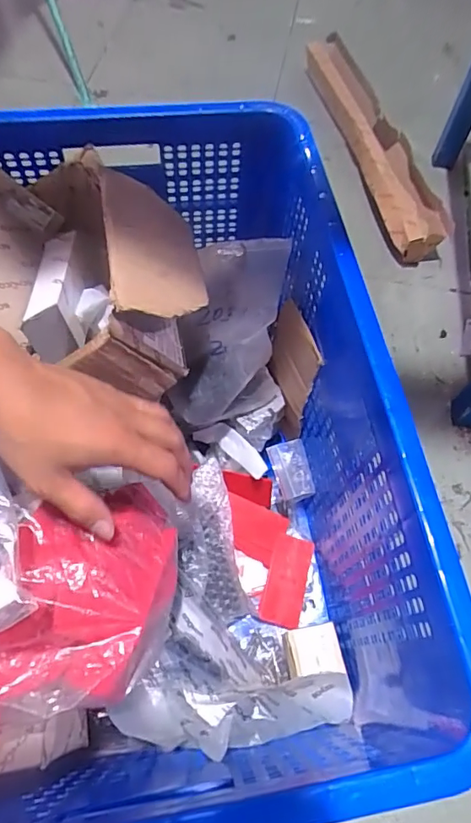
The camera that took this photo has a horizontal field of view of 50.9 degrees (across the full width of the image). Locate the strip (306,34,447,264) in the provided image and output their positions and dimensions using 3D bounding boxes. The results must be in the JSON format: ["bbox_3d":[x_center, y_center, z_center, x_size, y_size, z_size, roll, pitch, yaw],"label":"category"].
[{"bbox_3d":[0.242,-0.521,0.934,0.098,0.100,0.574,-14,64,-10],"label":"strip"}]

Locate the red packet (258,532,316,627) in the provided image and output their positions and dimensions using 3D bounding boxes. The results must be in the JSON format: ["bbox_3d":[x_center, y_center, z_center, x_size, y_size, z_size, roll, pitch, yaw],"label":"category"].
[{"bbox_3d":[0.060,0.198,0.582,0.045,0.009,0.100,16,63,5],"label":"red packet"}]

